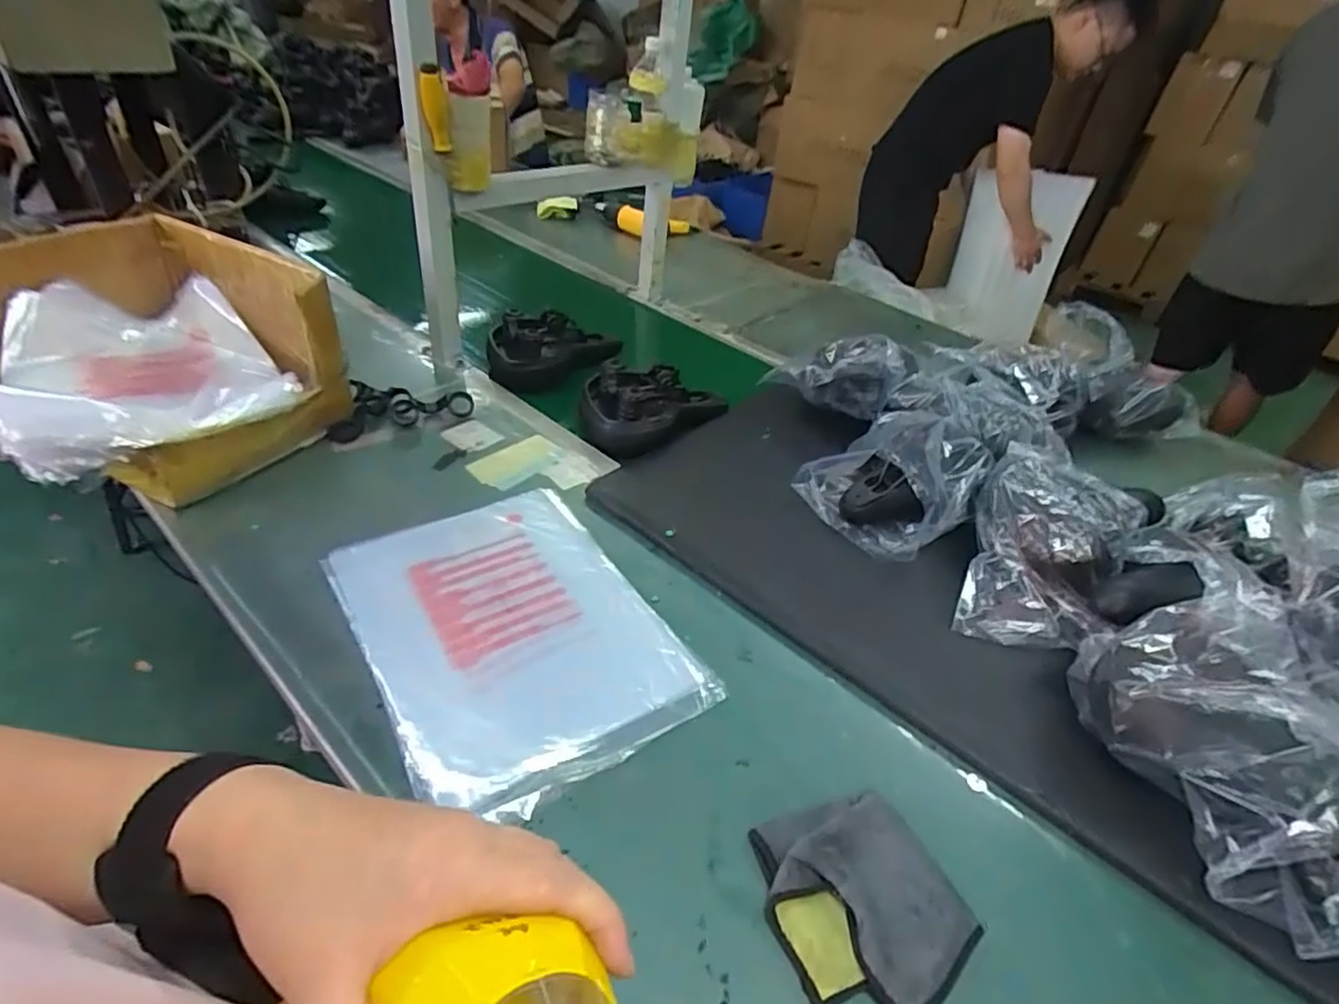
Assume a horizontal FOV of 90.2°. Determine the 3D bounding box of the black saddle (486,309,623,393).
[{"bbox_3d":[-0.206,-0.285,1.220,0.242,0.107,0.120,-6,40,-17],"label":"black saddle"}]

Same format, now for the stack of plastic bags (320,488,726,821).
[{"bbox_3d":[-0.182,0.143,0.776,0.309,0.015,0.409,-20,46,-31],"label":"stack of plastic bags"}]

